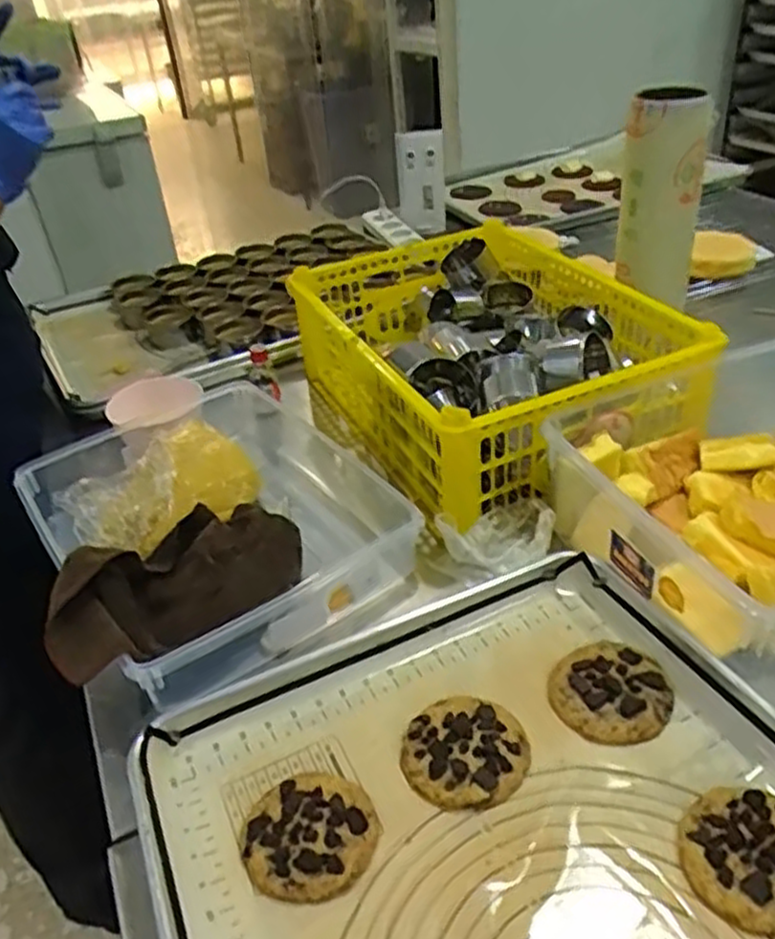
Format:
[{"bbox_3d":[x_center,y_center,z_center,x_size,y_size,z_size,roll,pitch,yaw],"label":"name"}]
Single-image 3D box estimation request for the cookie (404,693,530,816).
[{"bbox_3d":[0.054,0.193,0.535,0.085,0.016,0.084,-4,36,3],"label":"cookie"}]

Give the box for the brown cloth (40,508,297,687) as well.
[{"bbox_3d":[-0.192,0.084,0.660,0.136,0.074,0.228,25,46,38],"label":"brown cloth"}]

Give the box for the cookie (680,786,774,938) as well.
[{"bbox_3d":[0.220,0.230,0.455,0.083,0.017,0.080,-4,36,3],"label":"cookie"}]

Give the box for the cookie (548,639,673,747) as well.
[{"bbox_3d":[0.164,0.158,0.566,0.082,0.016,0.089,8,38,18],"label":"cookie"}]

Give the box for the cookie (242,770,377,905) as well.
[{"bbox_3d":[-0.049,0.231,0.491,0.083,0.013,0.080,-16,37,-14],"label":"cookie"}]

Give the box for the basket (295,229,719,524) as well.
[{"bbox_3d":[0.120,-0.131,0.923,0.380,0.159,0.479,-16,37,-13],"label":"basket"}]

